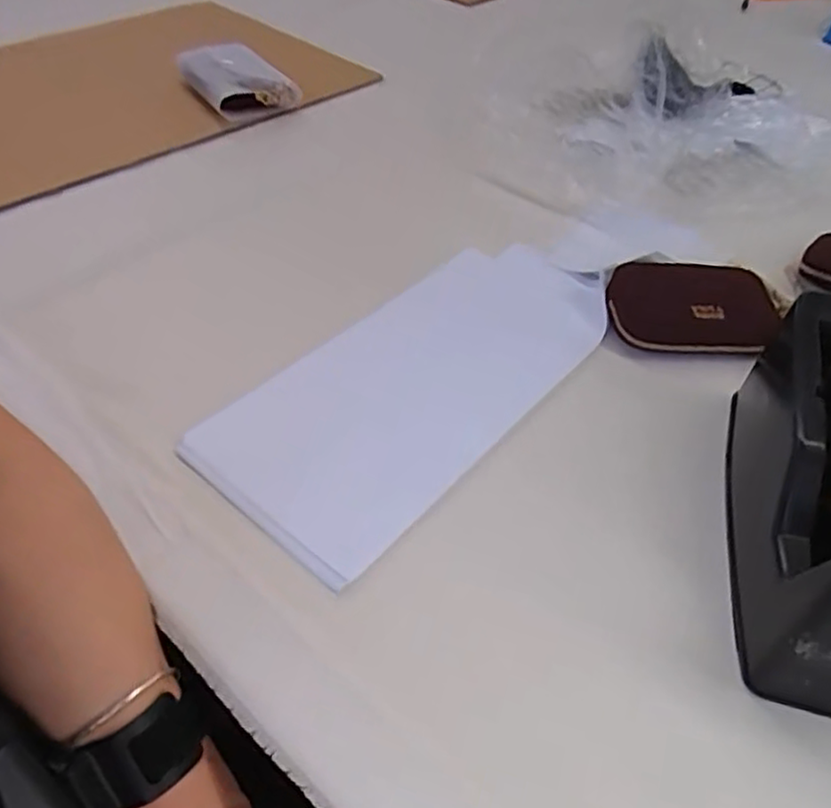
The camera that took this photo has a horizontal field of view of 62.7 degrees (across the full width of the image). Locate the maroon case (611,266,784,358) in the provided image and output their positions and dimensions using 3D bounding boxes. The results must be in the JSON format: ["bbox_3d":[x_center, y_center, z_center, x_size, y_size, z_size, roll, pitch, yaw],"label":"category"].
[{"bbox_3d":[0.200,-0.071,0.501,0.111,0.034,0.085,11,46,9],"label":"maroon case"}]

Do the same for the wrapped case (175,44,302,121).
[{"bbox_3d":[-0.193,-0.347,0.726,0.086,0.033,0.135,-33,55,-29],"label":"wrapped case"}]

